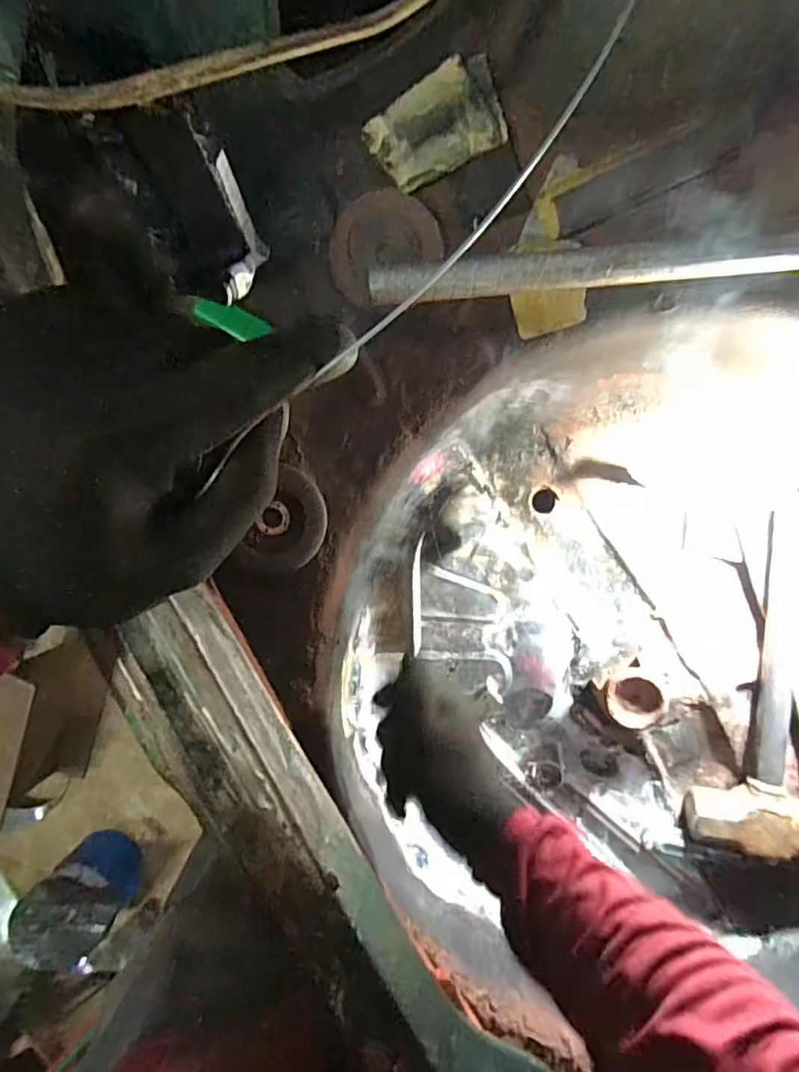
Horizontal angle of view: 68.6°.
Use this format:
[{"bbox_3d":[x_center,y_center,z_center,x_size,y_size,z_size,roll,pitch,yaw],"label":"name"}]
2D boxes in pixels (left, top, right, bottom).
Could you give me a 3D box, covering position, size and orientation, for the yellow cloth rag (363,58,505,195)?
[{"bbox_3d":[0.027,-0.293,0.422,0.093,0.014,0.063,-25,93,8],"label":"yellow cloth rag"}]

